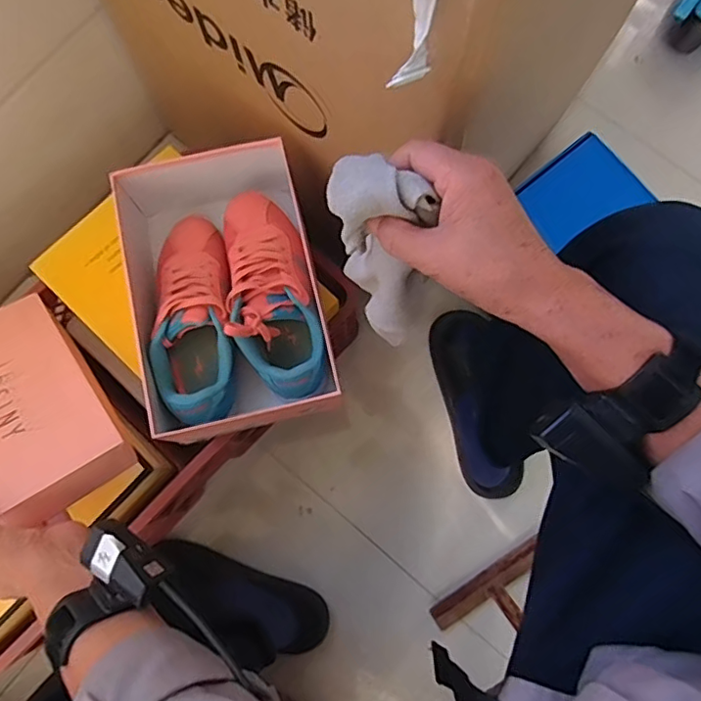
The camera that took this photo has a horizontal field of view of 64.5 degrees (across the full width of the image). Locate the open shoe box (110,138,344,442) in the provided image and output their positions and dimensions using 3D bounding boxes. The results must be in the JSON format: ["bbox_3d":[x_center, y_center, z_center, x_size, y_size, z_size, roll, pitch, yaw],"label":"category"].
[{"bbox_3d":[-0.135,-0.060,0.601,0.182,0.105,0.275,-15,79,-2],"label":"open shoe box"}]

